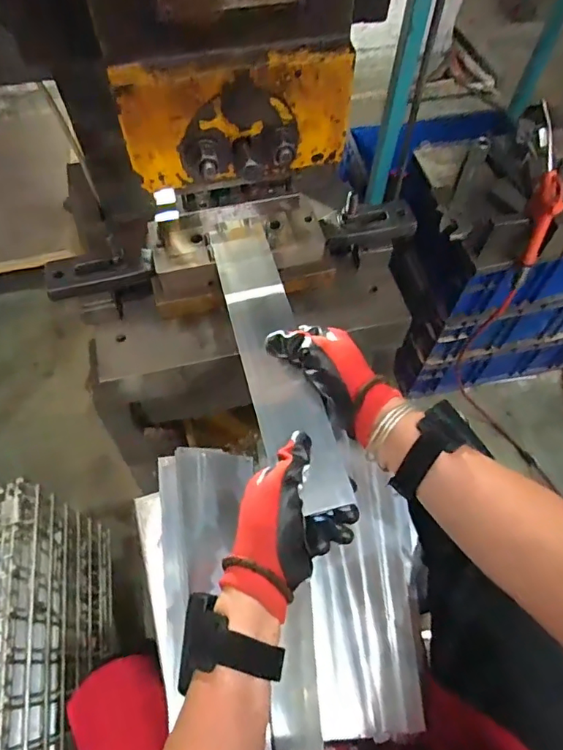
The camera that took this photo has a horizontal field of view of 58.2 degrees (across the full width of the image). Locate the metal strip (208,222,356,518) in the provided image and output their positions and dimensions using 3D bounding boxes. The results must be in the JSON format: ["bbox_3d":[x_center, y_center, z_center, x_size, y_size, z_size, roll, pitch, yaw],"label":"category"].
[{"bbox_3d":[-0.010,-0.027,0.495,0.062,0.009,0.322,-13,62,-7],"label":"metal strip"}]

